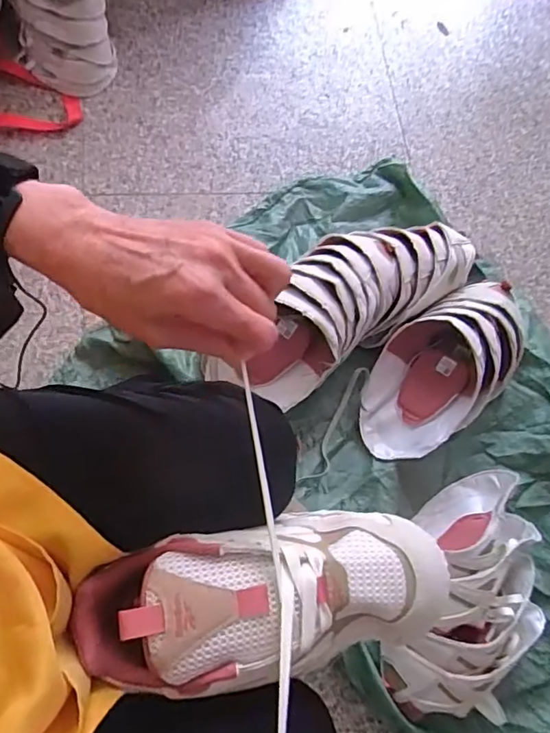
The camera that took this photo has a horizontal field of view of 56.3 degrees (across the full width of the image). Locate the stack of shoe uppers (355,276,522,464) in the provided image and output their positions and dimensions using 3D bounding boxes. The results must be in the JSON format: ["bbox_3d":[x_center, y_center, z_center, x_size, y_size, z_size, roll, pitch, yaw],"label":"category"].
[{"bbox_3d":[0.243,0.003,0.754,0.277,0.118,0.160,-37,80,-18],"label":"stack of shoe uppers"}]

